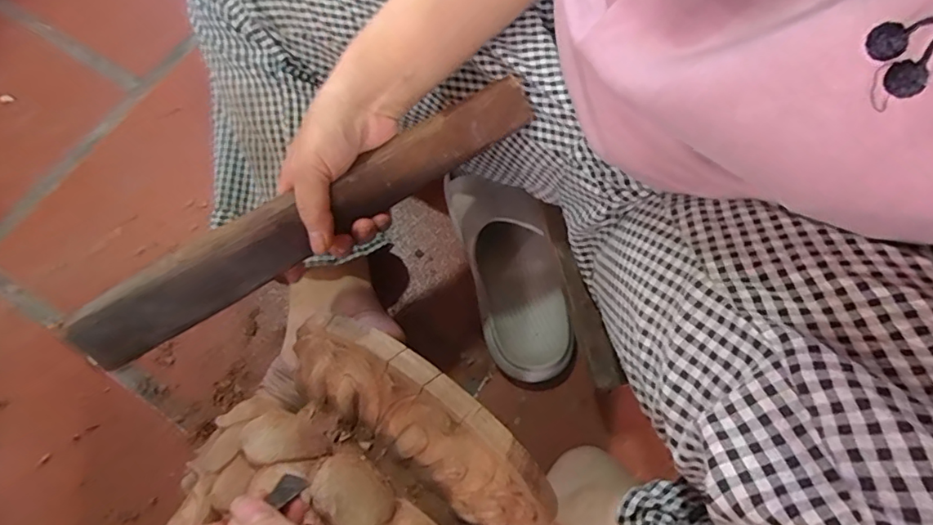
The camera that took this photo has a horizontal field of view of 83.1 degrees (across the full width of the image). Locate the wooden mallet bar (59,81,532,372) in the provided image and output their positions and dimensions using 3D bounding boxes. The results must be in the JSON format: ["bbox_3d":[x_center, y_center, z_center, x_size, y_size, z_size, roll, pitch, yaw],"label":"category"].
[{"bbox_3d":[-0.114,-0.031,0.373,0.349,0.038,0.038,-30,74,-1],"label":"wooden mallet bar"}]

